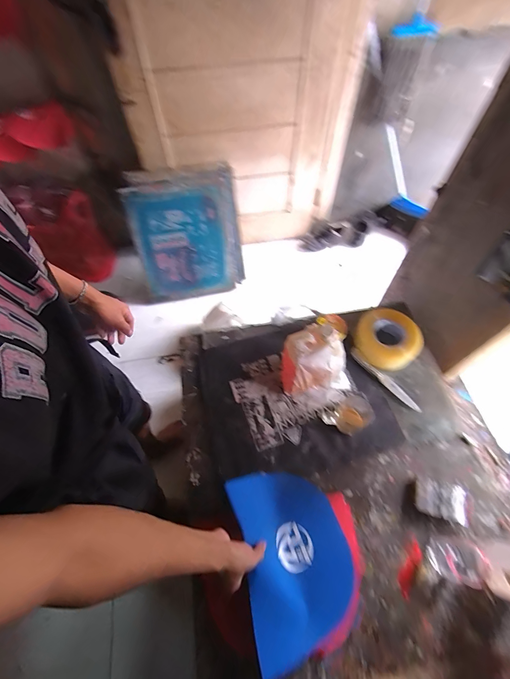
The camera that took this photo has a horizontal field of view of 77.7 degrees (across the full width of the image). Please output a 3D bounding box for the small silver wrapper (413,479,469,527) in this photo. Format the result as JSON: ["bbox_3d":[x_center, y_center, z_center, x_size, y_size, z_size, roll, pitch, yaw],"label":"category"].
[{"bbox_3d":[0.382,0.333,0.654,0.102,0.030,0.069,15,61,7],"label":"small silver wrapper"}]

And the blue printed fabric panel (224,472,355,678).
[{"bbox_3d":[0.069,0.410,0.604,0.218,0.043,0.290,-12,61,-8],"label":"blue printed fabric panel"}]

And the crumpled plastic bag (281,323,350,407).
[{"bbox_3d":[0.131,0.067,0.689,0.157,0.225,0.094,33,65,16],"label":"crumpled plastic bag"}]

